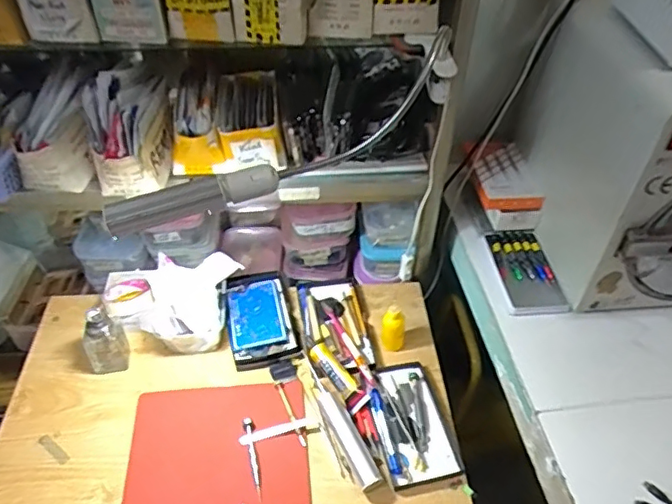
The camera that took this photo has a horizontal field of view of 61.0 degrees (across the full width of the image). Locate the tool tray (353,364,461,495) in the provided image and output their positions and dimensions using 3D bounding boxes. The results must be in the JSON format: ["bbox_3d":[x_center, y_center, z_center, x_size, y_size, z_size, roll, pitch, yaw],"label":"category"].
[{"bbox_3d":[0.100,0.255,0.860,0.126,0.031,0.191,-10,45,-11],"label":"tool tray"}]

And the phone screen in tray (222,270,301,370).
[{"bbox_3d":[-0.132,0.107,0.986,0.120,0.034,0.194,-8,51,-16],"label":"phone screen in tray"}]

